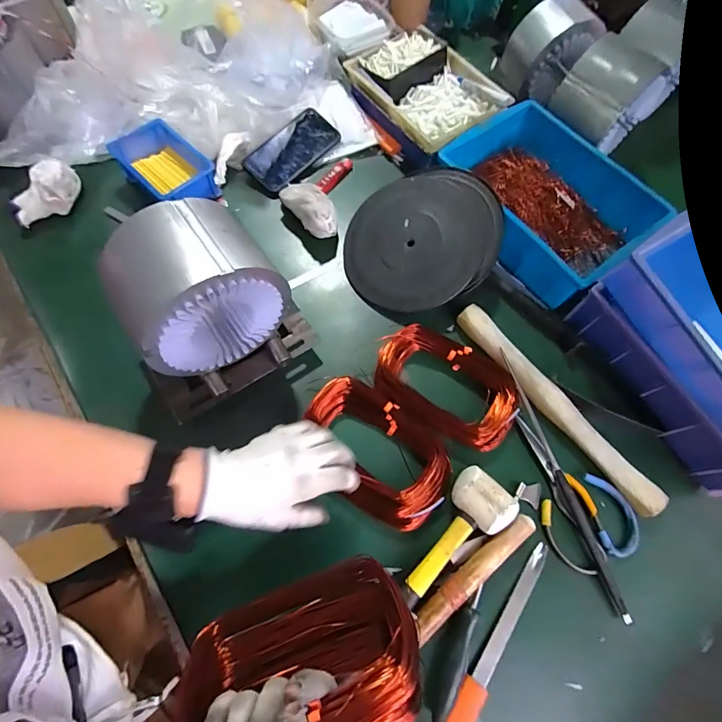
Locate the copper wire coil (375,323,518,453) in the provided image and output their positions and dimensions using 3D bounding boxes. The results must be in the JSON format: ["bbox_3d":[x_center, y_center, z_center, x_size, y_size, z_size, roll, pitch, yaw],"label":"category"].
[{"bbox_3d":[0.110,0.029,0.499,0.178,0.041,0.119,29,69,8],"label":"copper wire coil"}]

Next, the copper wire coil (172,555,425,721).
[{"bbox_3d":[-0.043,0.234,0.302,0.170,0.107,0.095,-17,69,-9],"label":"copper wire coil"}]

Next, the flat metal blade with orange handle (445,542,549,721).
[{"bbox_3d":[0.127,0.308,0.397,0.028,0.013,0.268,36,71,11],"label":"flat metal blade with orange handle"}]

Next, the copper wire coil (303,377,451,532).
[{"bbox_3d":[0.017,0.106,0.472,0.185,0.031,0.126,35,70,12],"label":"copper wire coil"}]

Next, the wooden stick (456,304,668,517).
[{"bbox_3d":[0.242,0.053,0.501,0.036,0.027,0.318,-35,74,-15],"label":"wooden stick"}]

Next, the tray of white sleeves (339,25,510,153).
[{"bbox_3d":[0.117,-0.469,0.669,0.183,0.045,0.252,-32,73,-14],"label":"tray of white sleeves"}]

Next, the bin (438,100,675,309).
[{"bbox_3d":[0.274,-0.241,0.596,0.211,0.077,0.292,-35,74,-15],"label":"bin"}]

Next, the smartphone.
[{"bbox_3d":[-0.111,-0.353,0.657,0.161,0.015,0.079,-44,90,-12],"label":"smartphone"}]

